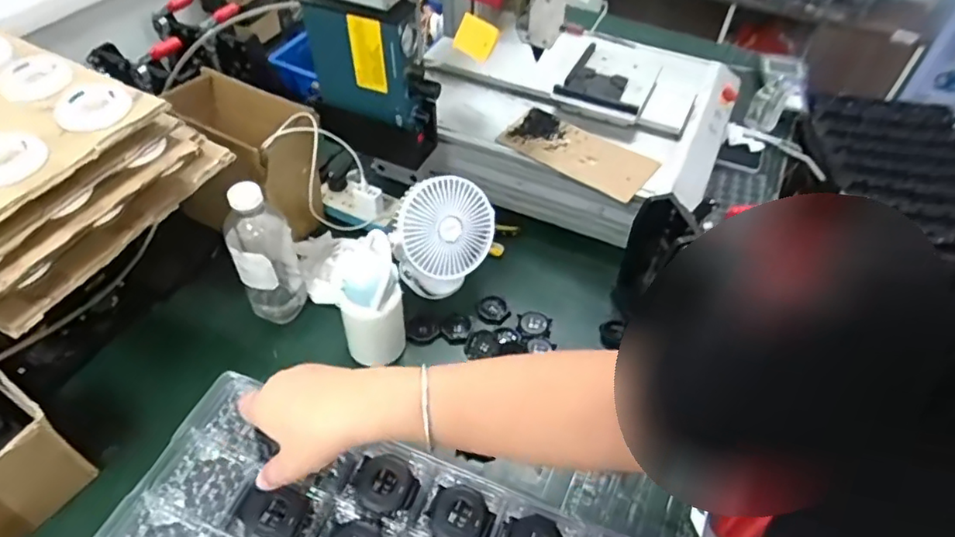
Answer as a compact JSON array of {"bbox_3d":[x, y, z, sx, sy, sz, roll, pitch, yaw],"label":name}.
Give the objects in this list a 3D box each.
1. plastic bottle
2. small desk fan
[{"bbox_3d":[-0.302,-0.021,0.837,0.086,0.233,0.082,-18,52,-18],"label":"plastic bottle"},{"bbox_3d":[-0.049,-0.030,0.884,0.146,0.182,0.113,1,49,-2],"label":"small desk fan"}]

